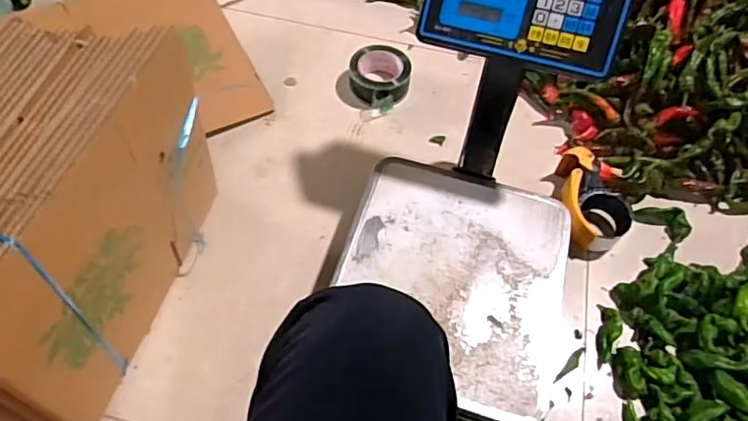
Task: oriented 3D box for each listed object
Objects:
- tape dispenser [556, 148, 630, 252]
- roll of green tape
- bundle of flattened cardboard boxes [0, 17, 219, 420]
[{"bbox_3d":[0.363,-0.014,0.928,0.110,0.075,0.175,11,58,4],"label":"tape dispenser"},{"bbox_3d":[0.019,-0.252,1.050,0.109,0.062,0.115,-31,65,-21],"label":"roll of green tape"},{"bbox_3d":[-0.380,0.033,0.670,0.181,0.348,0.425,15,58,6],"label":"bundle of flattened cardboard boxes"}]

